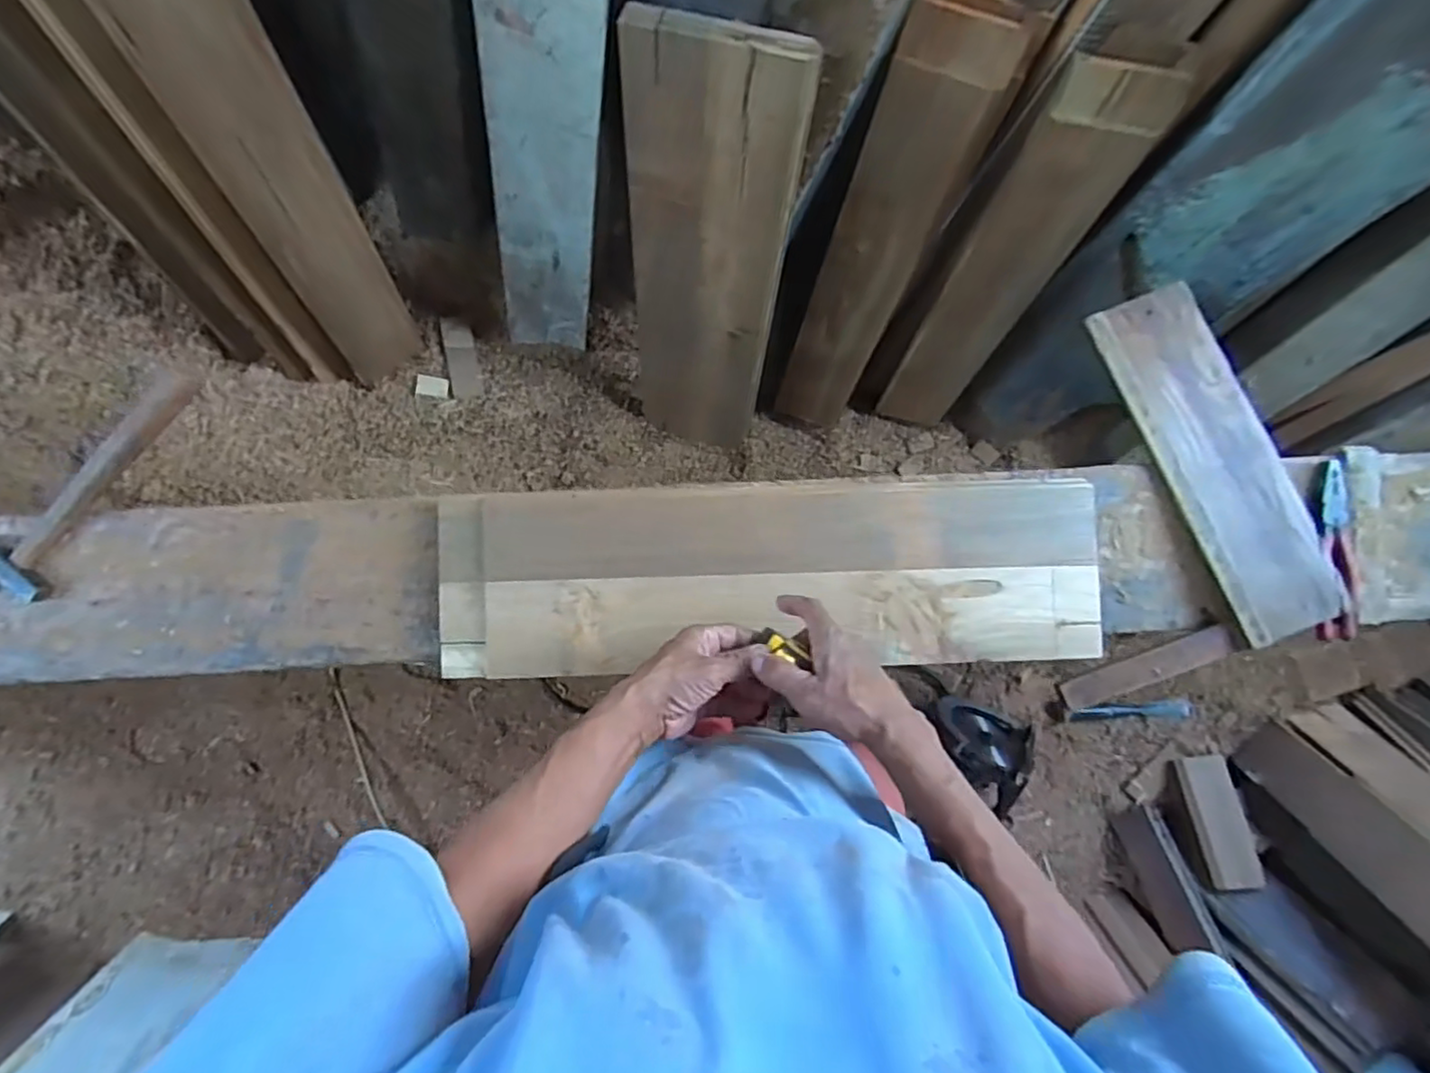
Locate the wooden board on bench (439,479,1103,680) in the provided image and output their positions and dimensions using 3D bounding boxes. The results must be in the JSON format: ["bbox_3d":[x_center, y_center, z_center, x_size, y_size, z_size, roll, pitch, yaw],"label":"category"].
[{"bbox_3d":[0.059,0.042,0.683,0.677,0.032,0.187,-2,91,0],"label":"wooden board on bench"}]

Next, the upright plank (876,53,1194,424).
[{"bbox_3d":[0.376,-0.328,0.916,0.131,0.644,0.041,20,69,5],"label":"upright plank"}]

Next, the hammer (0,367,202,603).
[{"bbox_3d":[-0.642,-0.064,0.677,0.076,0.028,0.282,39,91,-1],"label":"hammer"}]

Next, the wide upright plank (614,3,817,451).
[{"bbox_3d":[-0.015,-0.328,0.905,0.195,0.671,0.041,10,67,0],"label":"wide upright plank"}]

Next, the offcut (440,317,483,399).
[{"bbox_3d":[-0.422,-0.299,1.096,0.045,0.011,0.148,-10,79,-23],"label":"offcut"}]

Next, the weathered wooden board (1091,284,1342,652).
[{"bbox_3d":[0.549,-0.084,0.718,0.119,0.022,0.394,-22,84,5],"label":"weathered wooden board"}]

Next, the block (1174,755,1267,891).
[{"bbox_3d":[0.923,0.521,1.200,0.080,0.020,0.225,-18,69,32],"label":"block"}]

